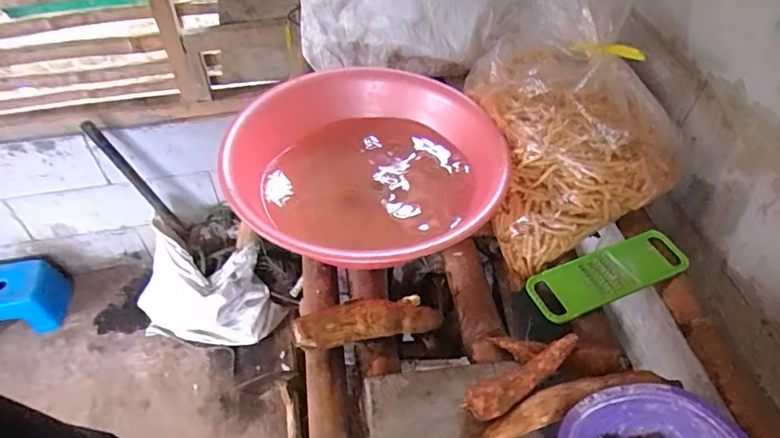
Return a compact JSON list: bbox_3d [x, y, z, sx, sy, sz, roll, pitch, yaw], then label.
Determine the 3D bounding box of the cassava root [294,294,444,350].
[{"bbox_3d":[-0.026,0.131,0.659,0.186,0.041,0.044,-7,49,-6],"label":"cassava root"}]

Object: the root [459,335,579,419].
[{"bbox_3d":[0.167,0.192,0.624,0.174,0.043,0.038,-24,53,-19],"label":"root"}]

